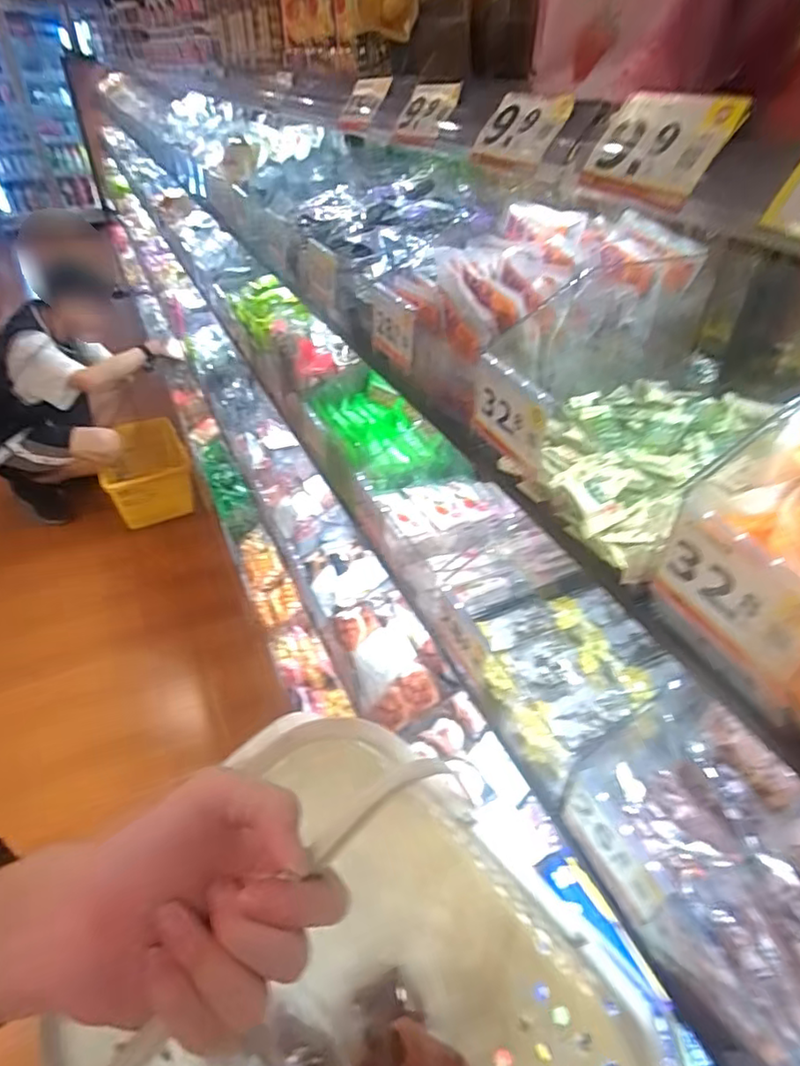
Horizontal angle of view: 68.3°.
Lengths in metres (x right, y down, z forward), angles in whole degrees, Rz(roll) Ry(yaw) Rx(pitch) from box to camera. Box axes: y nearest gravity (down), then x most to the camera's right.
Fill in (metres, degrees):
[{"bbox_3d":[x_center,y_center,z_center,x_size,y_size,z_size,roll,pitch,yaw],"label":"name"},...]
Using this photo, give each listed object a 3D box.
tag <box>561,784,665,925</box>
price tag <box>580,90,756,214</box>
[{"bbox_3d":[0.155,0.237,0.438,0.010,0.038,0.089,-16,40,-22],"label":"tag"},{"bbox_3d":[0.153,-0.236,0.360,0.011,0.059,0.097,13,28,-33],"label":"price tag"}]

